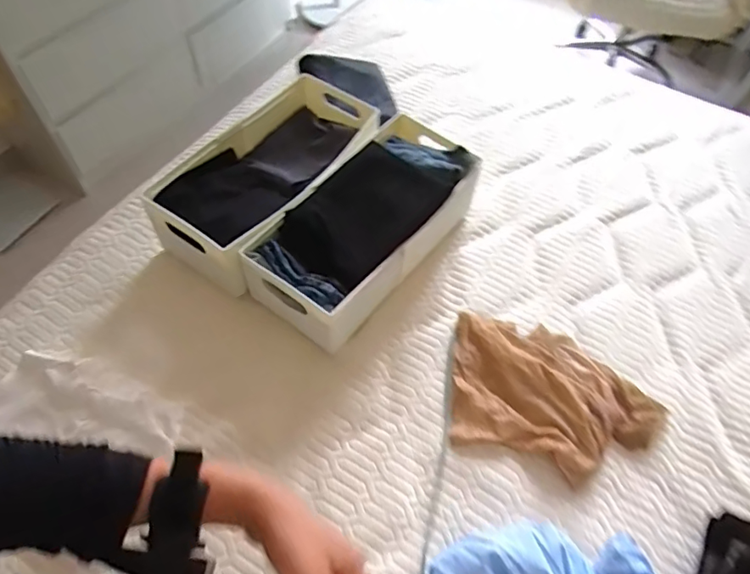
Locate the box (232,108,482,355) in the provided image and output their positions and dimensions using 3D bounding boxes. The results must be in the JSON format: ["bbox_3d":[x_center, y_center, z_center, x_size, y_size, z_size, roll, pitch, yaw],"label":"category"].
[{"bbox_3d":[-0.011,-0.096,0.962,0.215,0.159,0.456,33,61,19],"label":"box"}]

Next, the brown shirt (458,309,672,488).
[{"bbox_3d":[0.293,0.175,0.862,0.338,0.050,0.232,13,56,6],"label":"brown shirt"}]

